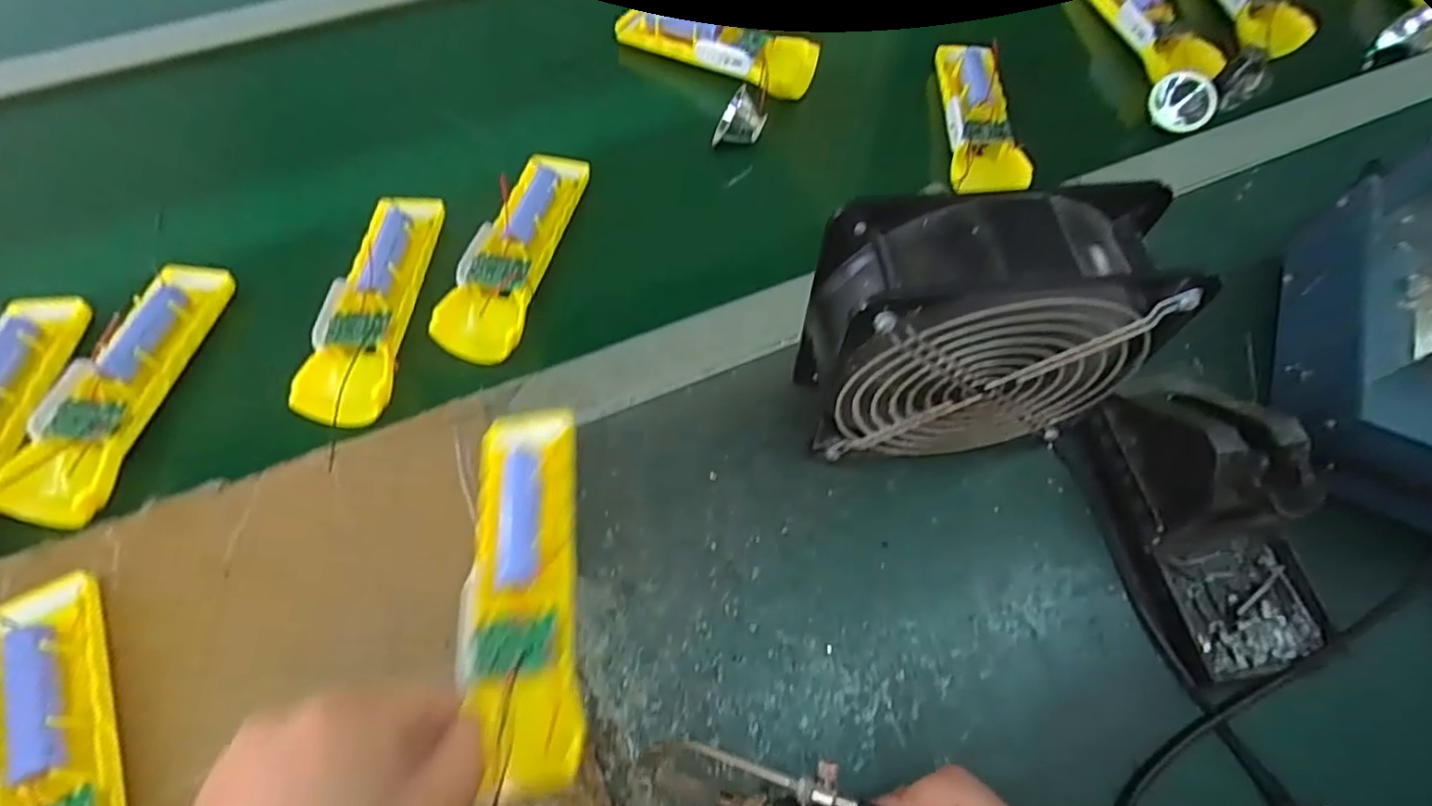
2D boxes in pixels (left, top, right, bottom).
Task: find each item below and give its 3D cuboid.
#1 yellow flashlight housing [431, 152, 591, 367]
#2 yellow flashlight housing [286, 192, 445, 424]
[{"bbox_3d":[-0.128,-0.097,0.435,0.050,0.022,0.156,12,62,5],"label":"yellow flashlight housing"},{"bbox_3d":[-0.206,-0.062,0.415,0.049,0.025,0.160,5,61,1],"label":"yellow flashlight housing"}]

